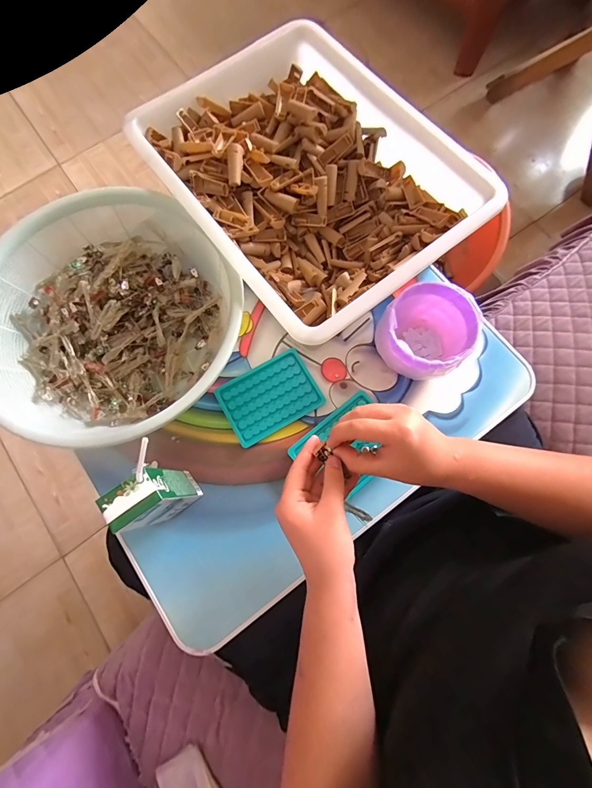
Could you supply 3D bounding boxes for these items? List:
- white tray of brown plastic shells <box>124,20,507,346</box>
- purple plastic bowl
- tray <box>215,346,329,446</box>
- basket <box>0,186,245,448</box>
[{"bbox_3d":[0.010,-0.285,0.472,0.313,0.107,0.403,-38,80,-8],"label":"white tray of brown plastic shells"},{"bbox_3d":[0.169,-0.077,0.454,0.106,0.089,0.109,0,77,0],"label":"purple plastic bowl"},{"bbox_3d":[-0.037,0.003,0.472,0.130,0.010,0.094,-30,79,-6],"label":"tray"},{"bbox_3d":[-0.231,-0.091,0.441,0.303,0.108,0.308,0,77,0],"label":"basket"}]

